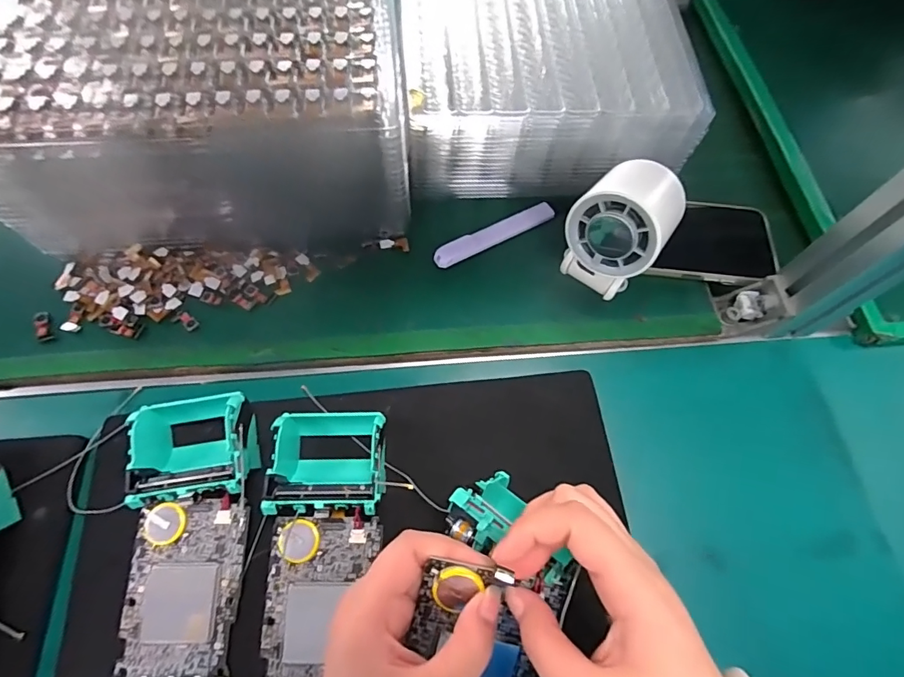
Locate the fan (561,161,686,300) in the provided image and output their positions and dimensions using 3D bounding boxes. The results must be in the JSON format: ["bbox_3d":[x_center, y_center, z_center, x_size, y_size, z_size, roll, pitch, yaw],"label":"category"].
[{"bbox_3d":[0.117,-0.075,0.333,0.064,0.100,0.073,32,69,12],"label":"fan"}]

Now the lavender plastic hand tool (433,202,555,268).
[{"bbox_3d":[0.036,-0.084,0.380,0.109,0.009,0.020,-28,70,-13],"label":"lavender plastic hand tool"}]

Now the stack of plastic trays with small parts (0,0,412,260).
[{"bbox_3d":[-0.181,-0.191,0.362,0.285,0.120,0.222,-2,66,-3],"label":"stack of plastic trays with small parts"}]

